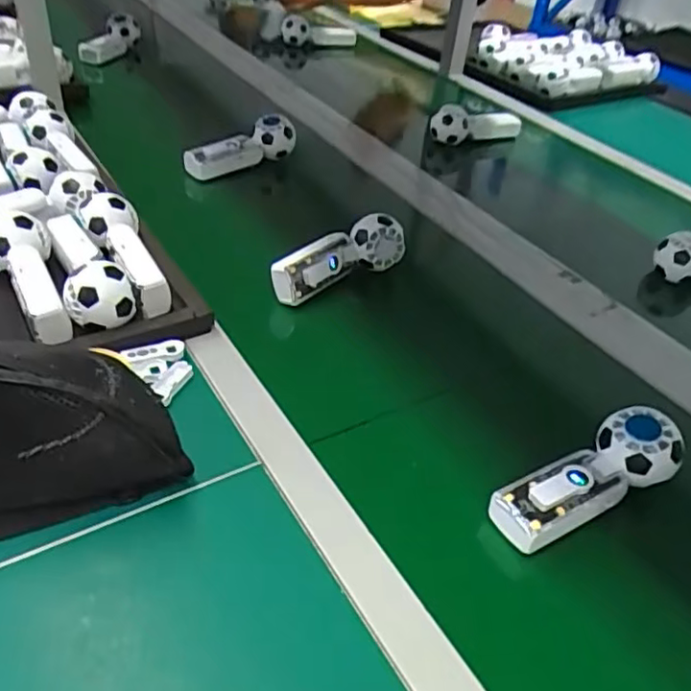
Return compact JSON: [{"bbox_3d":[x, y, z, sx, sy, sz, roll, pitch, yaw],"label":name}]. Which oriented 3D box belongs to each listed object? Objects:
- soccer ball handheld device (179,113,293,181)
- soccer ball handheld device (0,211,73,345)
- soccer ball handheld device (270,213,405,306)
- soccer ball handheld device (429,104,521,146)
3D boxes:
[{"bbox_3d":[-0.147,-0.277,0.912,0.154,0.066,0.053,-25,47,-34],"label":"soccer ball handheld device"},{"bbox_3d":[-0.298,-0.067,0.604,0.057,0.050,0.169,-15,42,-25],"label":"soccer ball handheld device"},{"bbox_3d":[-0.014,-0.100,0.708,0.156,0.059,0.056,-22,46,-31],"label":"soccer ball handheld device"},{"bbox_3d":[0.224,-0.387,1.131,0.179,0.071,0.076,-26,48,-34],"label":"soccer ball handheld device"}]

